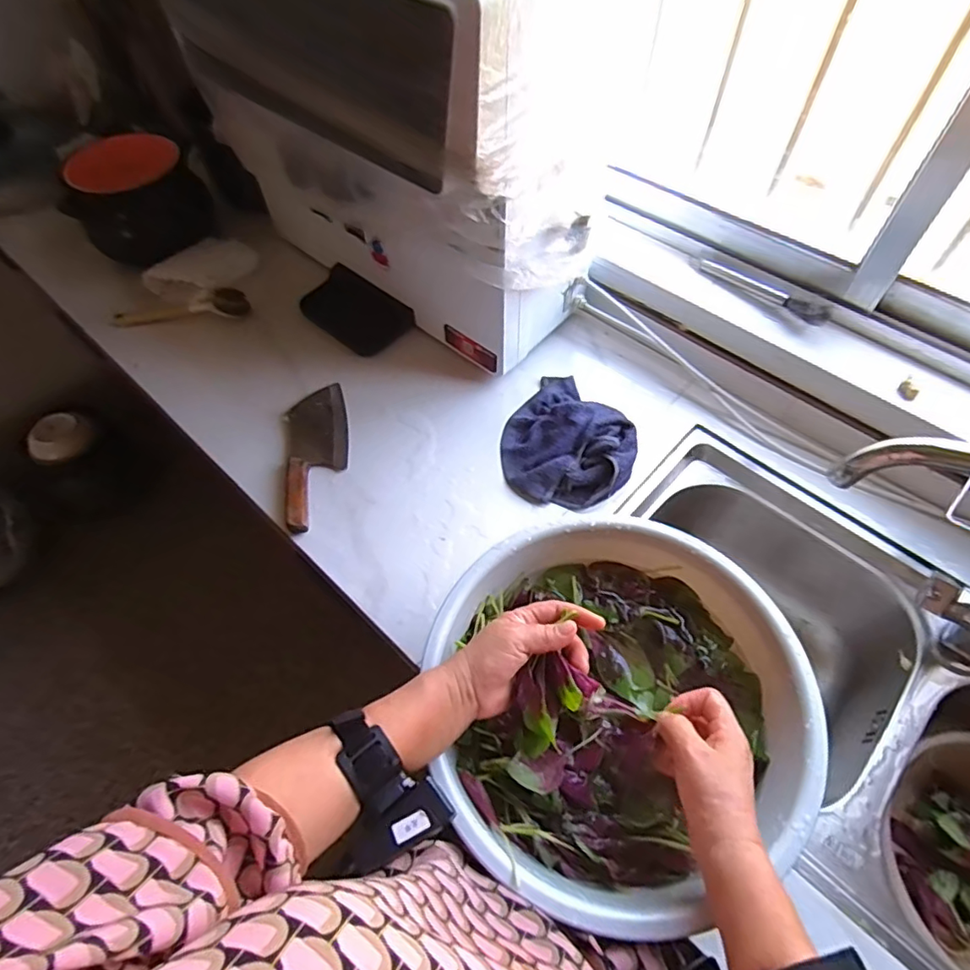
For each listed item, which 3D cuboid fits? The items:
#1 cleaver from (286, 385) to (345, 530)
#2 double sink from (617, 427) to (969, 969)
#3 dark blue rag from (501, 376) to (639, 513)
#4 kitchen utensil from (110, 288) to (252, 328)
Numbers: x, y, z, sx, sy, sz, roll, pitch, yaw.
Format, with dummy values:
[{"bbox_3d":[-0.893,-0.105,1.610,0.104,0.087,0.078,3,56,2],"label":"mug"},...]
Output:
[{"bbox_3d":[-0.226,-0.049,0.741,0.077,0.026,0.235,-10,58,-5],"label":"cleaver"},{"bbox_3d":[0.433,0.277,0.640,0.699,0.178,0.385,38,66,22],"label":"double sink"},{"bbox_3d":[0.100,-0.060,0.732,0.164,0.048,0.191,-31,62,-17],"label":"dark blue rag"},{"bbox_3d":[-0.489,-0.277,0.880,0.216,0.033,0.047,-10,58,-5],"label":"kitchen utensil"}]

